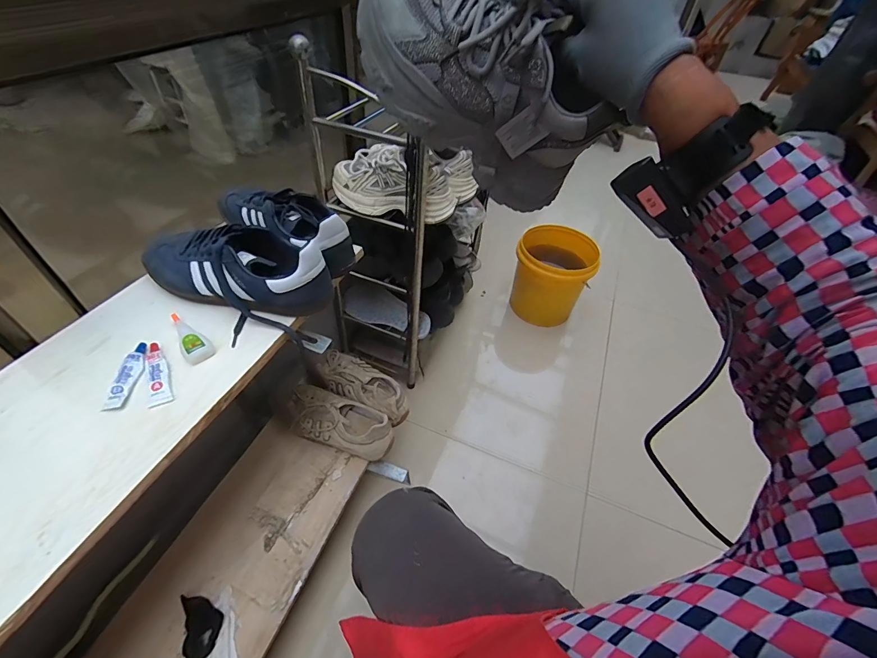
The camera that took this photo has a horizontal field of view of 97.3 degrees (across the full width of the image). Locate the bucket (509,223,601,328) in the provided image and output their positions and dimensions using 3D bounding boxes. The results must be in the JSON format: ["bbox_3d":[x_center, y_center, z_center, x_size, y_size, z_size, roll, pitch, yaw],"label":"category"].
[{"bbox_3d":[0.387,-0.177,1.360,0.239,0.293,0.239,4,47,-4],"label":"bucket"}]

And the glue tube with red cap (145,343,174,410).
[{"bbox_3d":[-0.333,0.053,0.455,0.024,0.010,0.087,-20,53,-24],"label":"glue tube with red cap"}]

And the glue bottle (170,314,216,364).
[{"bbox_3d":[-0.318,0.007,0.493,0.033,0.018,0.086,-31,58,-31],"label":"glue bottle"}]

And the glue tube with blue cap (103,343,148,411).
[{"bbox_3d":[-0.361,0.054,0.450,0.024,0.014,0.084,0,47,-7],"label":"glue tube with blue cap"}]

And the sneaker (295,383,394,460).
[{"bbox_3d":[-0.210,0.195,0.816,0.239,0.089,0.096,16,47,7],"label":"sneaker"}]

